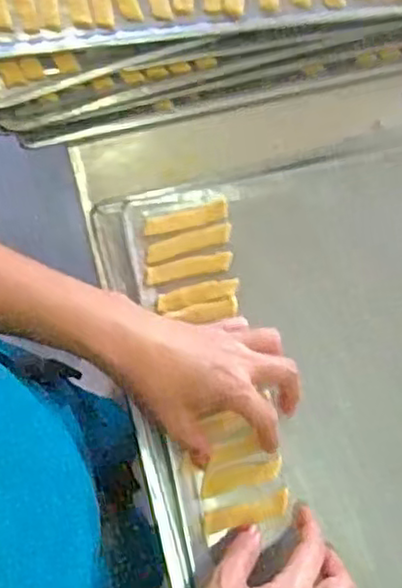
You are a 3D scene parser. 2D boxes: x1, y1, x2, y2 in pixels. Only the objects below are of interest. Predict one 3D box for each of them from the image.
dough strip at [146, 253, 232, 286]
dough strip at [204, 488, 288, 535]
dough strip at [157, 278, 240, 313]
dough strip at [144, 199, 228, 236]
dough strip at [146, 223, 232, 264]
[{"bbox_3d":[-0.009,-0.021,0.549,0.069,0.004,0.016,-12,75,-2],"label":"dough strip"},{"bbox_3d":[0.034,0.163,0.513,0.065,0.010,0.016,-15,75,-6],"label":"dough strip"},{"bbox_3d":[-0.002,0.001,0.545,0.065,0.004,0.014,-14,75,-2],"label":"dough strip"},{"bbox_3d":[-0.012,-0.060,0.554,0.068,0.004,0.015,-15,75,-3],"label":"dough strip"},{"bbox_3d":[-0.010,-0.040,0.547,0.070,0.004,0.015,-17,75,-3],"label":"dough strip"}]

